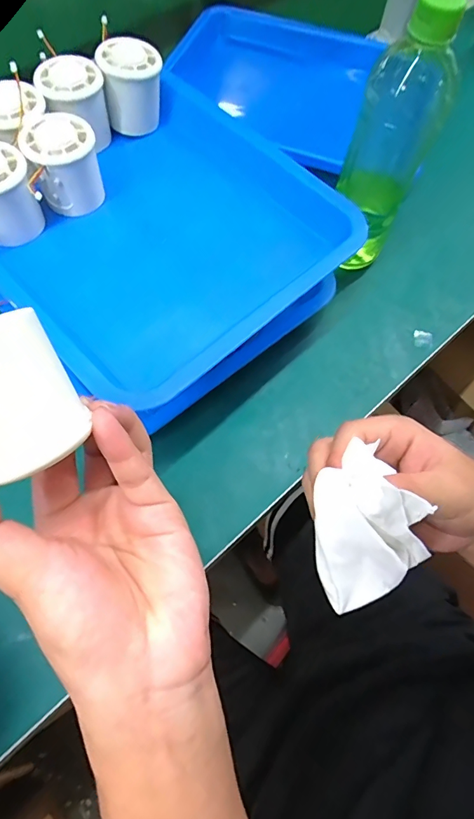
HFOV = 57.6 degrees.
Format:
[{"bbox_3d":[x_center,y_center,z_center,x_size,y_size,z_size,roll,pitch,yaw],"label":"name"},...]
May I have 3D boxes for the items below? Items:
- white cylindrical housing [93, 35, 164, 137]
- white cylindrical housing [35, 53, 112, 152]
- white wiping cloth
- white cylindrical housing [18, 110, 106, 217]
[{"bbox_3d":[-0.096,-0.299,0.401,0.052,0.056,0.052,1,66,-2],"label":"white cylindrical housing"},{"bbox_3d":[-0.144,-0.274,0.389,0.053,0.054,0.053,1,66,-2],"label":"white cylindrical housing"},{"bbox_3d":[0.065,0.061,0.220,0.057,0.067,0.065,-32,71,-16],"label":"white wiping cloth"},{"bbox_3d":[-0.143,-0.203,0.359,0.053,0.053,0.053,1,66,-2],"label":"white cylindrical housing"}]

